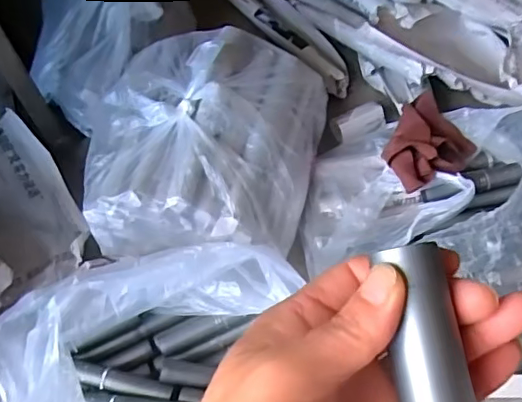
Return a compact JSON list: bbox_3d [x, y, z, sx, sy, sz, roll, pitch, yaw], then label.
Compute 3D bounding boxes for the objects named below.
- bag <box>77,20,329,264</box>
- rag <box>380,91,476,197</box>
[{"bbox_3d":[-0.064,-0.078,0.723,0.282,0.126,0.281,3,63,5],"label":"bag"},{"bbox_3d":[0.203,-0.076,0.715,0.123,0.047,0.112,-31,65,-12],"label":"rag"}]

